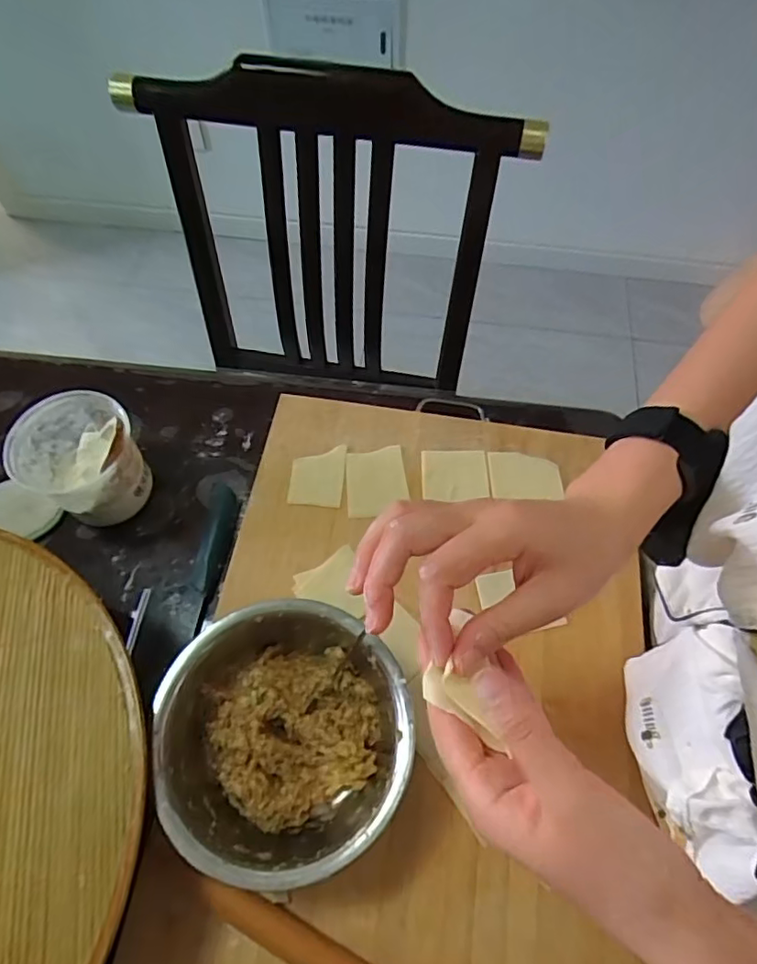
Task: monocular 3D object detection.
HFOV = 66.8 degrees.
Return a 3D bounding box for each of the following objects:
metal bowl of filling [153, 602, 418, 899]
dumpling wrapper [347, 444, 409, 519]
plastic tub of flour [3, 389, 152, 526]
[{"bbox_3d":[-0.071,0.202,0.462,0.184,0.085,0.187,0,61,0],"label":"metal bowl of filling"},{"bbox_3d":[-0.003,0.000,0.636,0.069,0.007,0.085,-4,58,-12],"label":"dumpling wrapper"},{"bbox_3d":[-0.298,-0.019,0.591,0.109,0.128,0.108,0,61,0],"label":"plastic tub of flour"}]

